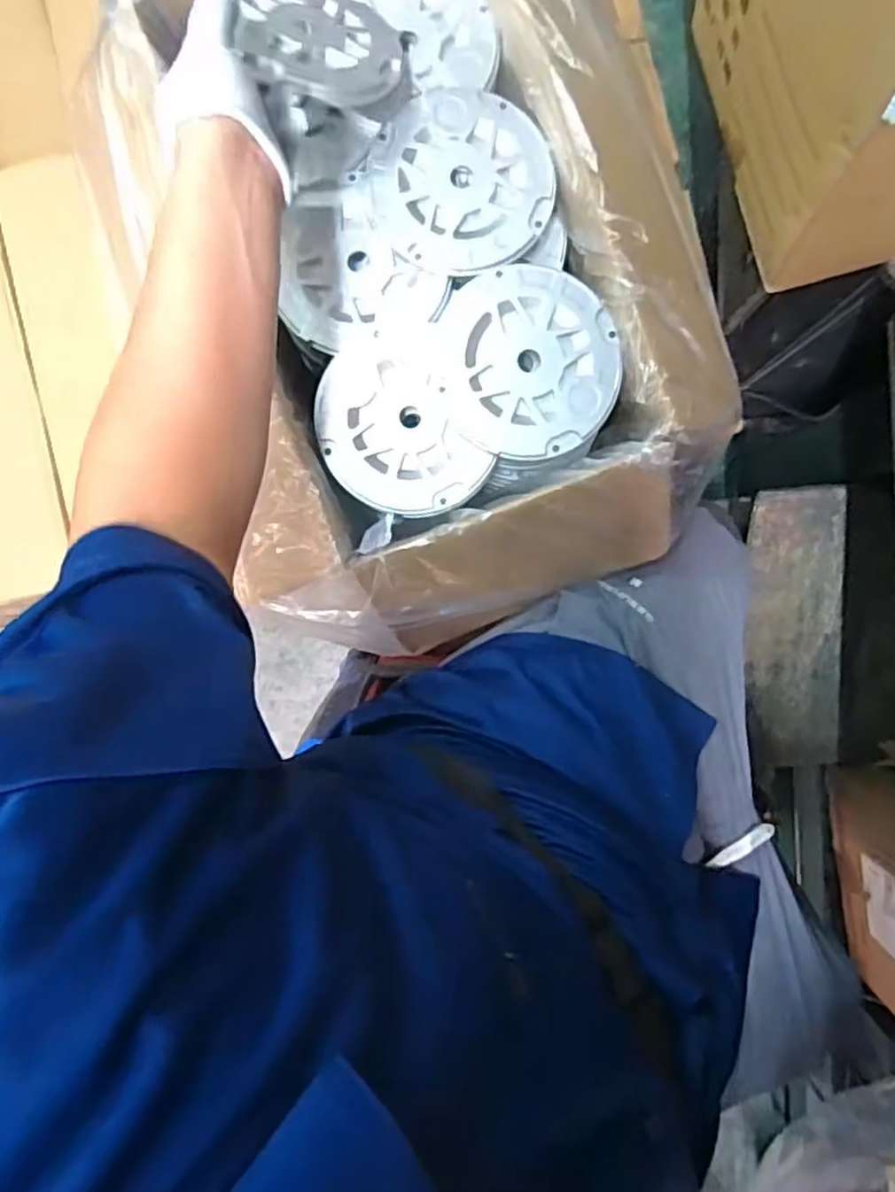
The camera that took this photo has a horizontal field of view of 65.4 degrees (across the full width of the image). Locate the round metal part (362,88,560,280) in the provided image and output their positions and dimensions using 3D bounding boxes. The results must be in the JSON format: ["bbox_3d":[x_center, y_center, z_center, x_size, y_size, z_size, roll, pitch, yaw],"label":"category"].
[{"bbox_3d":[0.011,-0.308,0.517,0.128,0.018,0.131,0,92,5],"label":"round metal part"}]

